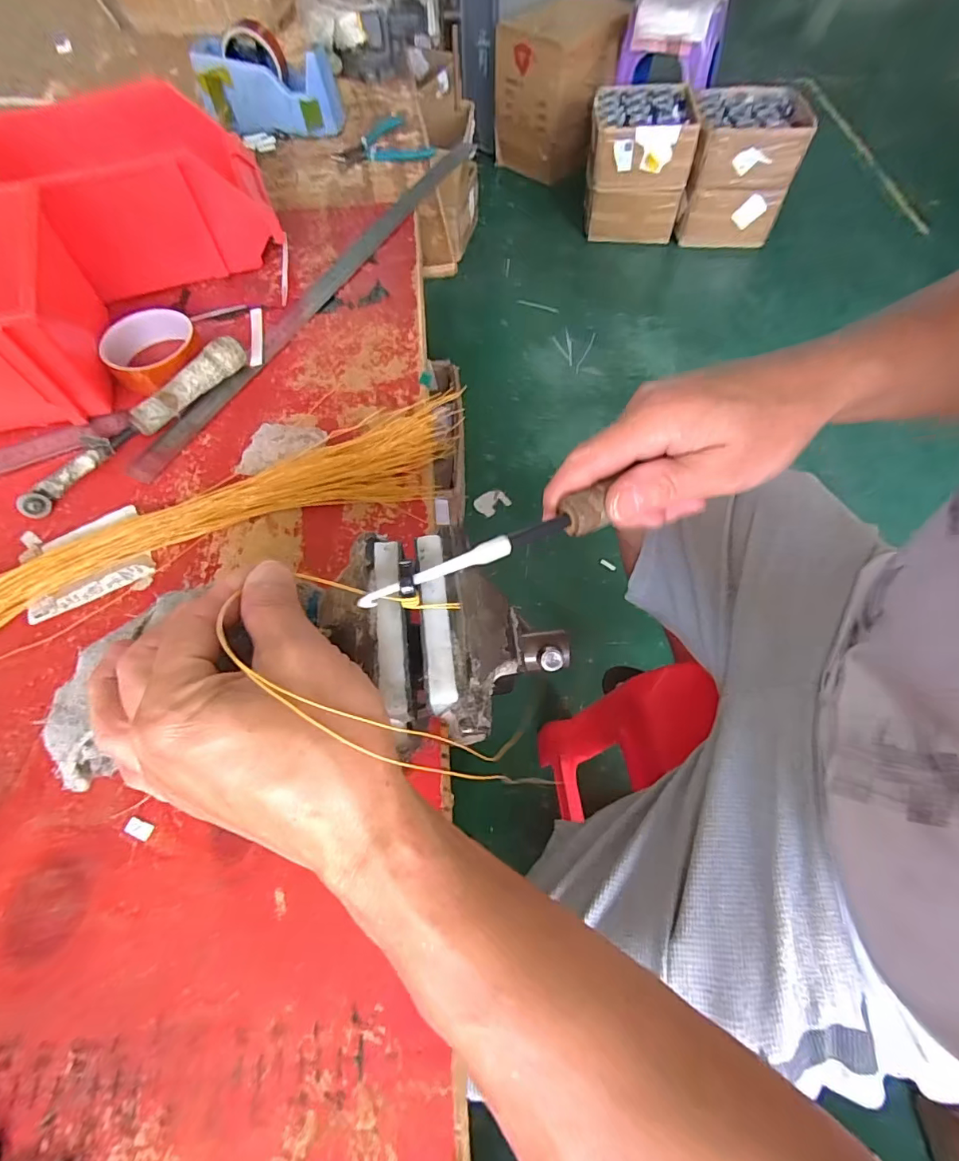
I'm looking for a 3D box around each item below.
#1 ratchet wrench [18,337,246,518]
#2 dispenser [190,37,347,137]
[{"bbox_3d":[-0.295,-0.141,0.426,0.024,0.034,0.219,35,69,18],"label":"ratchet wrench"},{"bbox_3d":[-0.320,-0.748,0.762,0.203,0.090,0.072,-1,62,1],"label":"dispenser"}]

